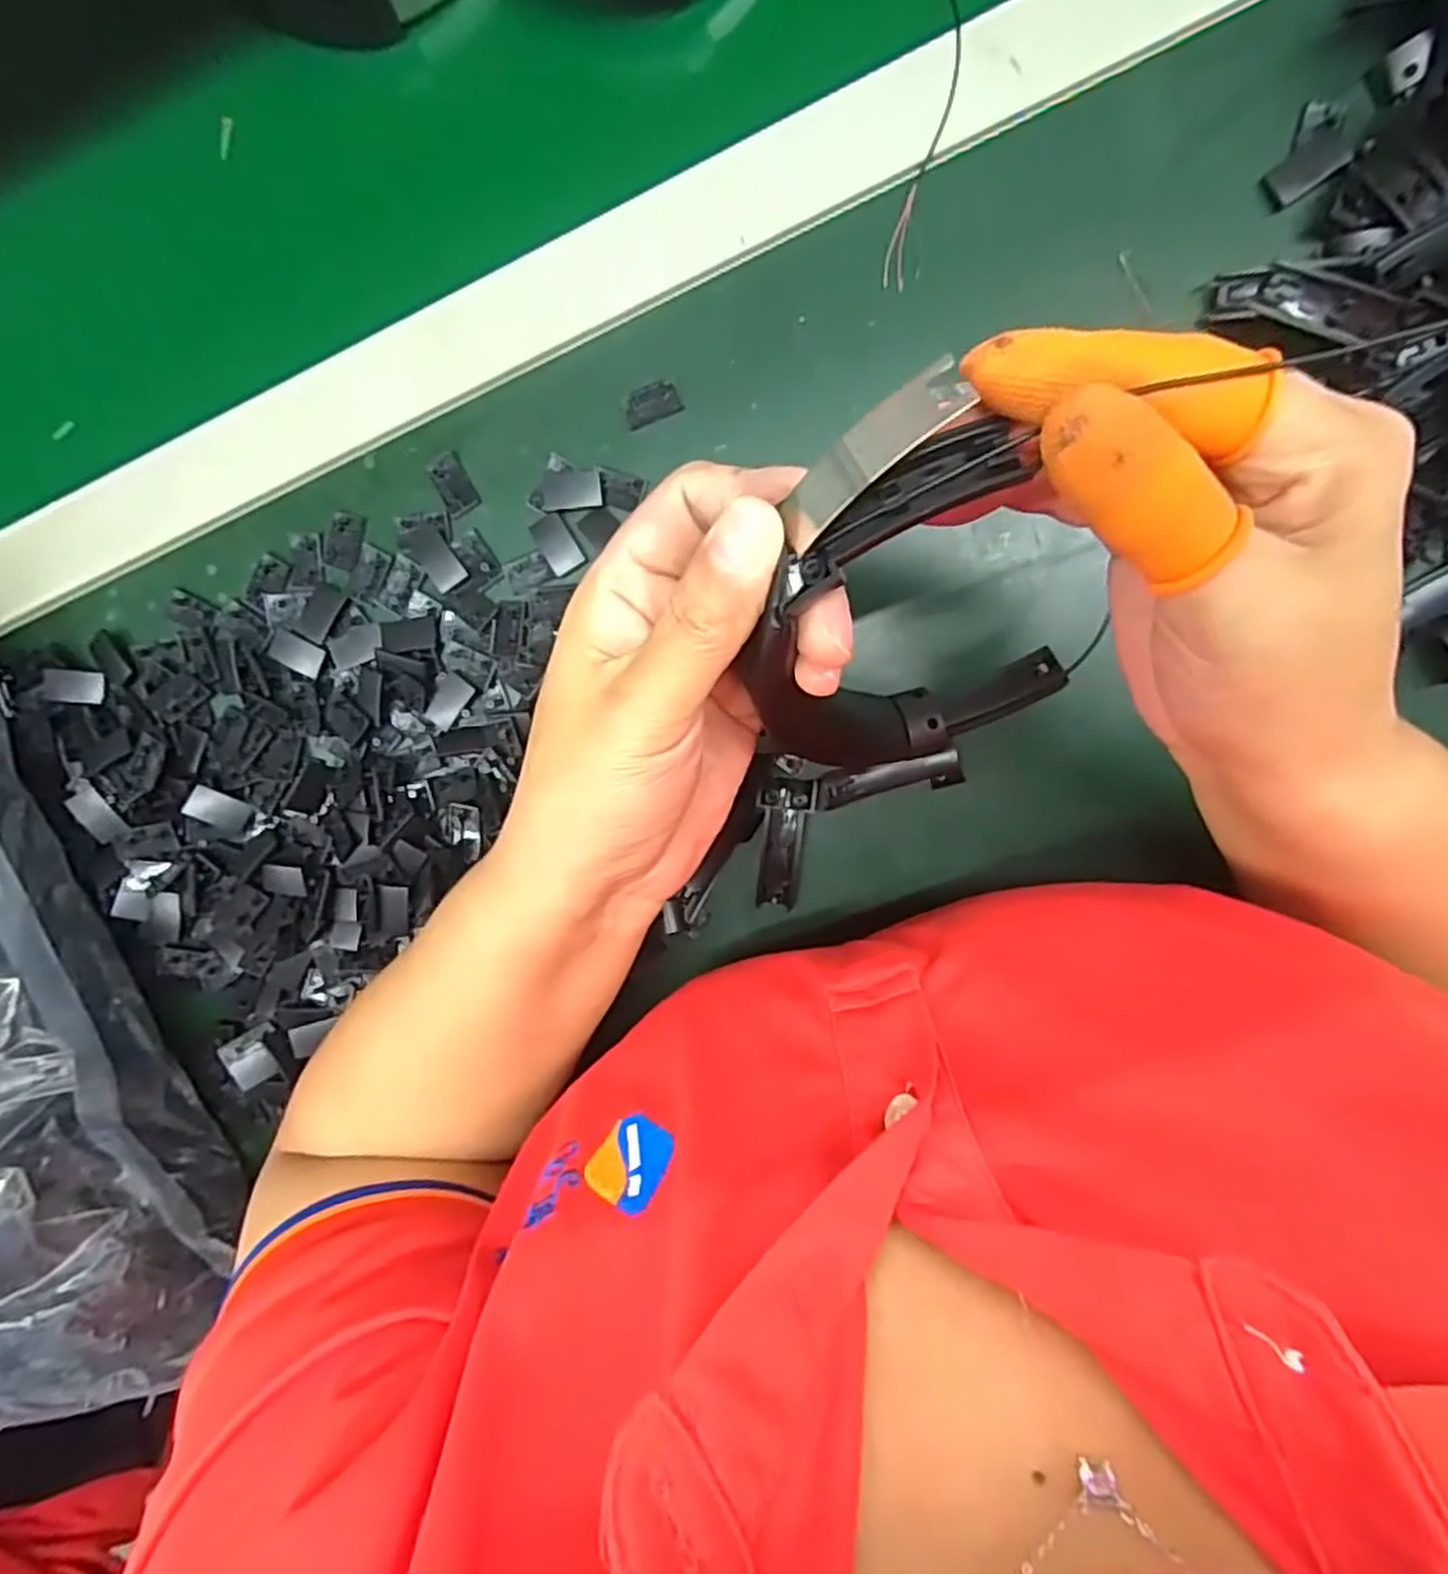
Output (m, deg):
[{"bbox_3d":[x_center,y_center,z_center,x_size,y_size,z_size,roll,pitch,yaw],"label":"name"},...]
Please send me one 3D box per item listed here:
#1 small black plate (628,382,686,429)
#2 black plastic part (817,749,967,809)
[{"bbox_3d":[-0.031,-0.166,0.335,0.024,0.004,0.013,-22,93,8],"label":"small black plate"},{"bbox_3d":[0.072,-0.003,0.337,0.062,0.007,0.015,-12,95,7],"label":"black plastic part"}]

